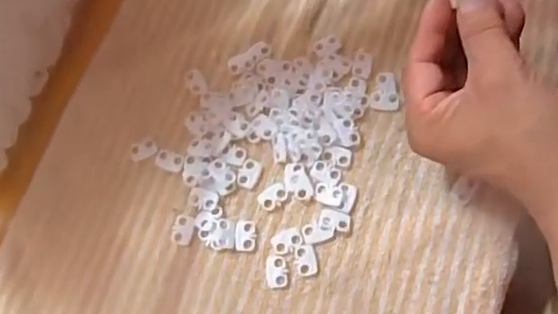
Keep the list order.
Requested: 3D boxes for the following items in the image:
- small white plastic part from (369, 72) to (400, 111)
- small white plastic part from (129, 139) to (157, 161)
[{"bbox_3d":[0.068,-0.043,0.360,0.018,0.005,0.024,5,73,5],"label":"small white plastic part"},{"bbox_3d":[-0.088,-0.006,0.362,0.017,0.004,0.012,-20,74,-4],"label":"small white plastic part"}]

